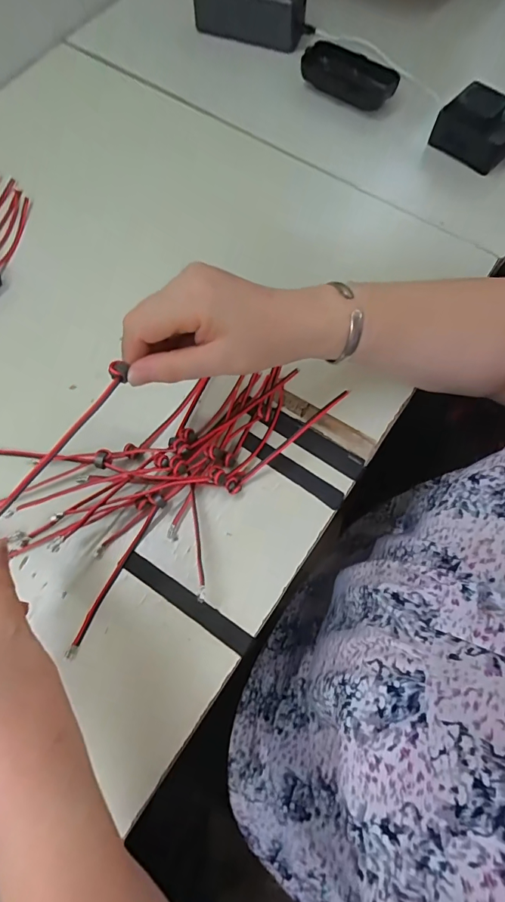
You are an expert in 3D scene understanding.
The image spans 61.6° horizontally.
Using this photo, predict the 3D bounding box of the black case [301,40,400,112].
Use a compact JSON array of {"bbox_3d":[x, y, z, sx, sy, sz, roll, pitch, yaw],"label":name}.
[{"bbox_3d":[0.112,-0.431,0.484,0.116,0.023,0.057,36,74,11],"label":"black case"}]

